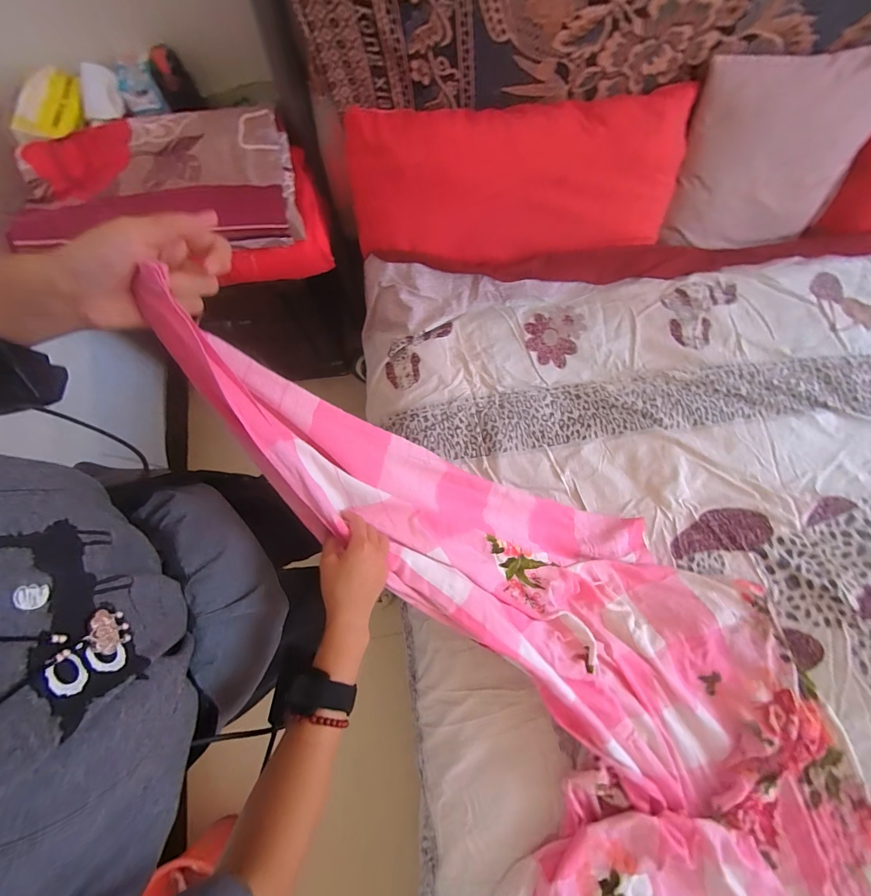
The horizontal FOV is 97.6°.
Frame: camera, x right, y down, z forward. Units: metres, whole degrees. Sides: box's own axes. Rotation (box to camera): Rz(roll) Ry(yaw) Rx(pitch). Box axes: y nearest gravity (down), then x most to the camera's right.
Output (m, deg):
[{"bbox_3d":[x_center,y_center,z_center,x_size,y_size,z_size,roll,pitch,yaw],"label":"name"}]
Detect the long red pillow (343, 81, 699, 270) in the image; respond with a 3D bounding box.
[{"bbox_3d":[0.189,-0.563,0.849,0.727,0.327,0.100,-8,49,-1],"label":"long red pillow"}]

